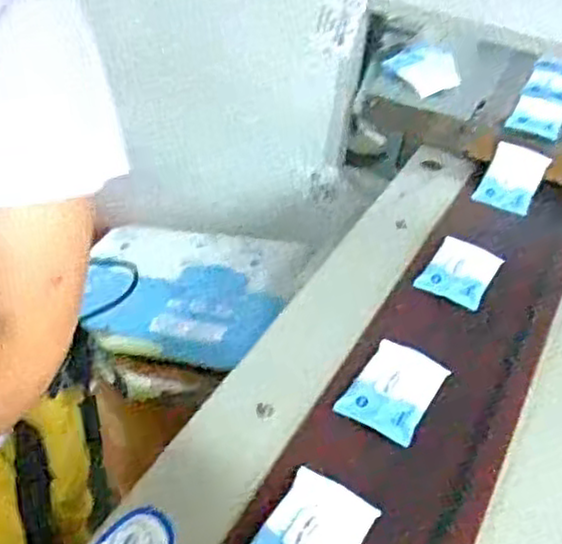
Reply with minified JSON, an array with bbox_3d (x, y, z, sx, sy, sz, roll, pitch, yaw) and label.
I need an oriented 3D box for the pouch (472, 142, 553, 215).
[{"bbox_3d":[0.401,-0.166,1.283,0.090,0.019,0.168,22,54,19],"label":"pouch"}]

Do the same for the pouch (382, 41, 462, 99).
[{"bbox_3d":[0.275,-0.386,1.433,0.120,0.104,0.030,-26,19,15],"label":"pouch"}]

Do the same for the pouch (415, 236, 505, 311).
[{"bbox_3d":[0.246,0.000,1.025,0.091,0.012,0.143,22,37,21],"label":"pouch"}]

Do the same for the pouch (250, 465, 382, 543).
[{"bbox_3d":[0.025,0.234,0.655,0.081,0.018,0.126,24,41,20],"label":"pouch"}]

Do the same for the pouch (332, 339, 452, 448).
[{"bbox_3d":[0.125,0.125,0.815,0.085,0.013,0.135,25,41,21],"label":"pouch"}]

